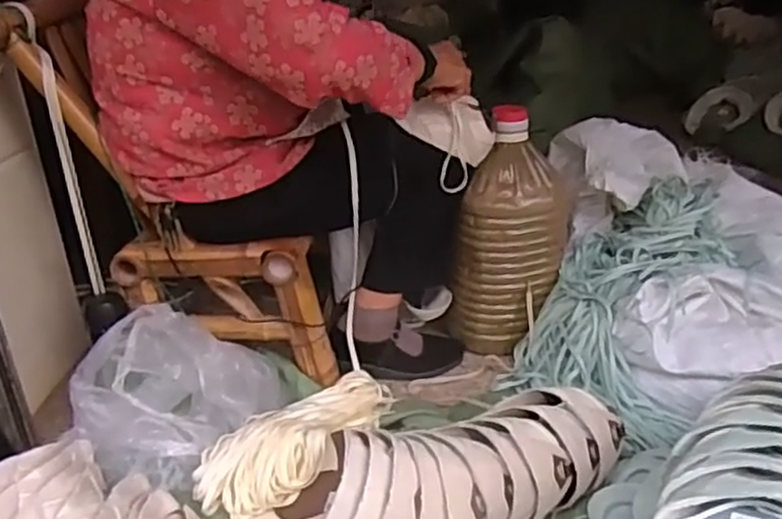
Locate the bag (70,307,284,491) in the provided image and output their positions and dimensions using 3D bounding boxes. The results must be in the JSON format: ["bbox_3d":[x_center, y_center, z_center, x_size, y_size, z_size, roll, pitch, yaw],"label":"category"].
[{"bbox_3d":[-0.306,0.184,1.032,0.289,0.183,0.195,-15,28,-24],"label":"bag"}]

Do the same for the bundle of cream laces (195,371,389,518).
[{"bbox_3d":[-0.108,0.249,0.999,0.329,0.081,0.159,-22,32,-35],"label":"bundle of cream laces"}]

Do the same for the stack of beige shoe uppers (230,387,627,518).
[{"bbox_3d":[0.062,0.277,0.896,0.467,0.112,0.158,-10,27,-16],"label":"stack of beige shoe uppers"}]

